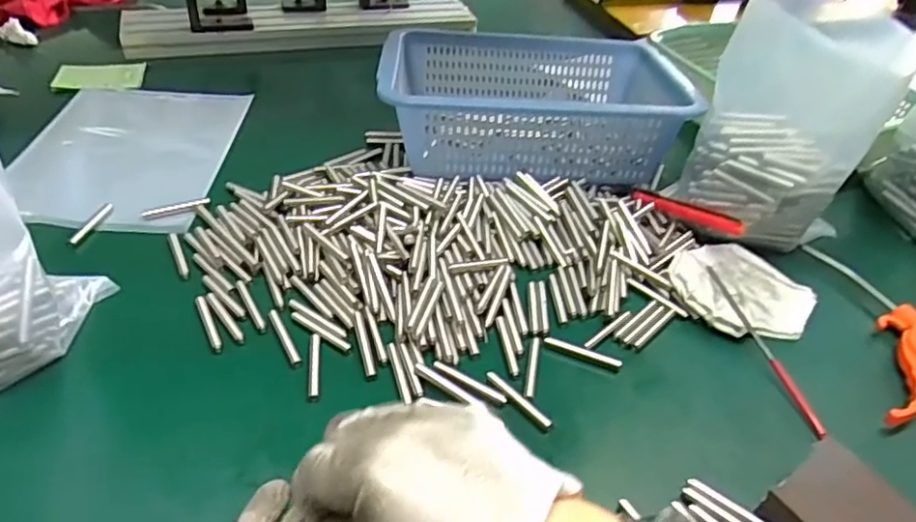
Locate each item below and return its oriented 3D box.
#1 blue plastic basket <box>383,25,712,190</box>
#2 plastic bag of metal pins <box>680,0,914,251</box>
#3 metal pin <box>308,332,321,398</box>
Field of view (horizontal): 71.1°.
[{"bbox_3d":[0.078,-0.170,0.691,0.312,0.090,0.237,5,39,-4],"label":"blue plastic basket"},{"bbox_3d":[0.278,-0.112,0.553,0.129,0.205,0.085,21,40,15],"label":"plastic bag of metal pins"},{"bbox_3d":[-0.101,0.072,0.452,0.007,0.004,0.056,1,40,-11],"label":"metal pin"}]

